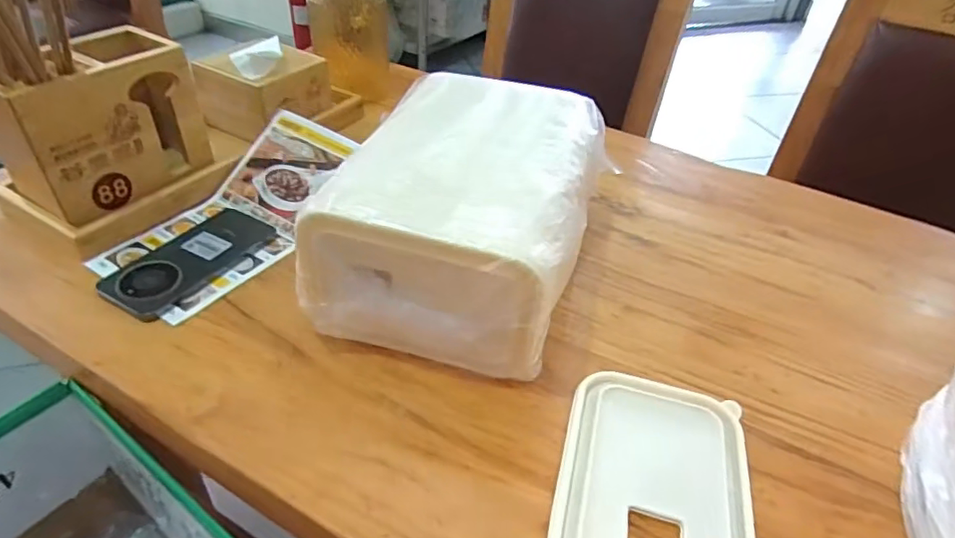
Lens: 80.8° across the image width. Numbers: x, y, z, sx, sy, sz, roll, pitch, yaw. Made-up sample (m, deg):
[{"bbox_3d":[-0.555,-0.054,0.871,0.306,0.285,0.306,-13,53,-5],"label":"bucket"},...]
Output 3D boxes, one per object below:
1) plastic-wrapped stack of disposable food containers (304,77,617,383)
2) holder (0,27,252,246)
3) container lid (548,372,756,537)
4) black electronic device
[{"bbox_3d":[0.002,-0.056,0.543,0.206,0.144,0.315,18,42,14],"label":"plastic-wrapped stack of disposable food containers"},{"bbox_3d":[-0.376,-0.137,0.571,0.124,0.154,0.185,26,44,21],"label":"holder"},{"bbox_3d":[0.128,0.157,0.404,0.133,0.011,0.191,14,41,9],"label":"container lid"},{"bbox_3d":[-0.282,-0.013,0.551,0.084,0.013,0.162,22,42,17],"label":"black electronic device"}]

